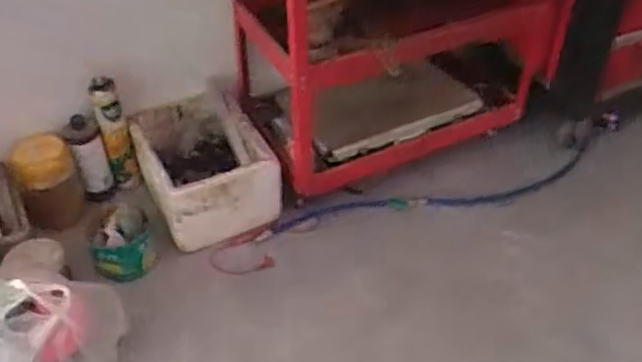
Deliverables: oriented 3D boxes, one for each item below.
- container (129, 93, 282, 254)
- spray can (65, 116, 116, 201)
[{"bbox_3d":[-0.275,-0.026,1.637,0.308,0.215,0.355,-11,44,-12],"label":"container"},{"bbox_3d":[-0.537,-0.049,1.572,0.082,0.209,0.066,-19,46,-19],"label":"spray can"}]

